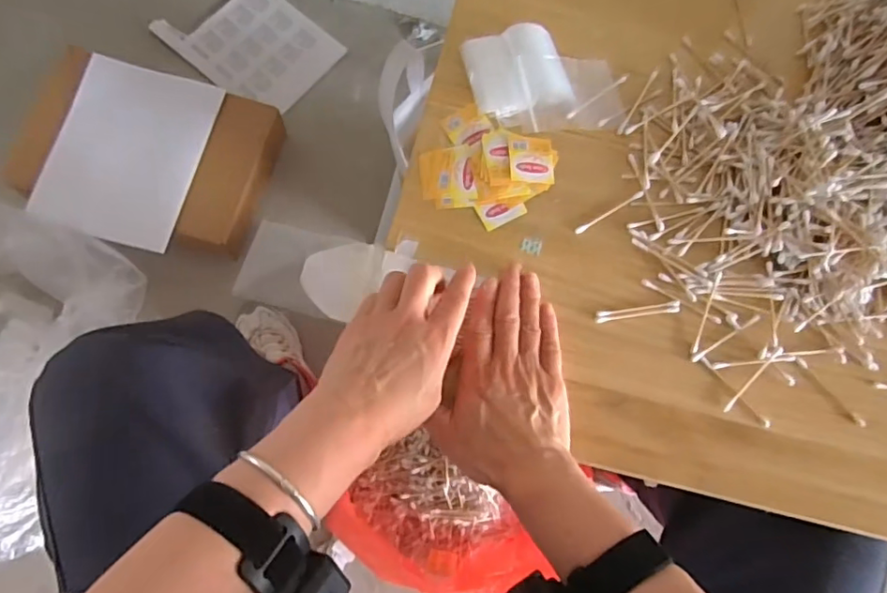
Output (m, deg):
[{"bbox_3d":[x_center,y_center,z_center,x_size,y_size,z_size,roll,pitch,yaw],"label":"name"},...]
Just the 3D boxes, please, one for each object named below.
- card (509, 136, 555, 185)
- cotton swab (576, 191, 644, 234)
[{"bbox_3d":[0.077,-0.119,0.484,0.040,0.004,0.043,0,79,-13],"label":"card"},{"bbox_3d":[0.145,-0.073,0.481,0.073,0.004,0.005,-30,80,-12],"label":"cotton swab"}]

